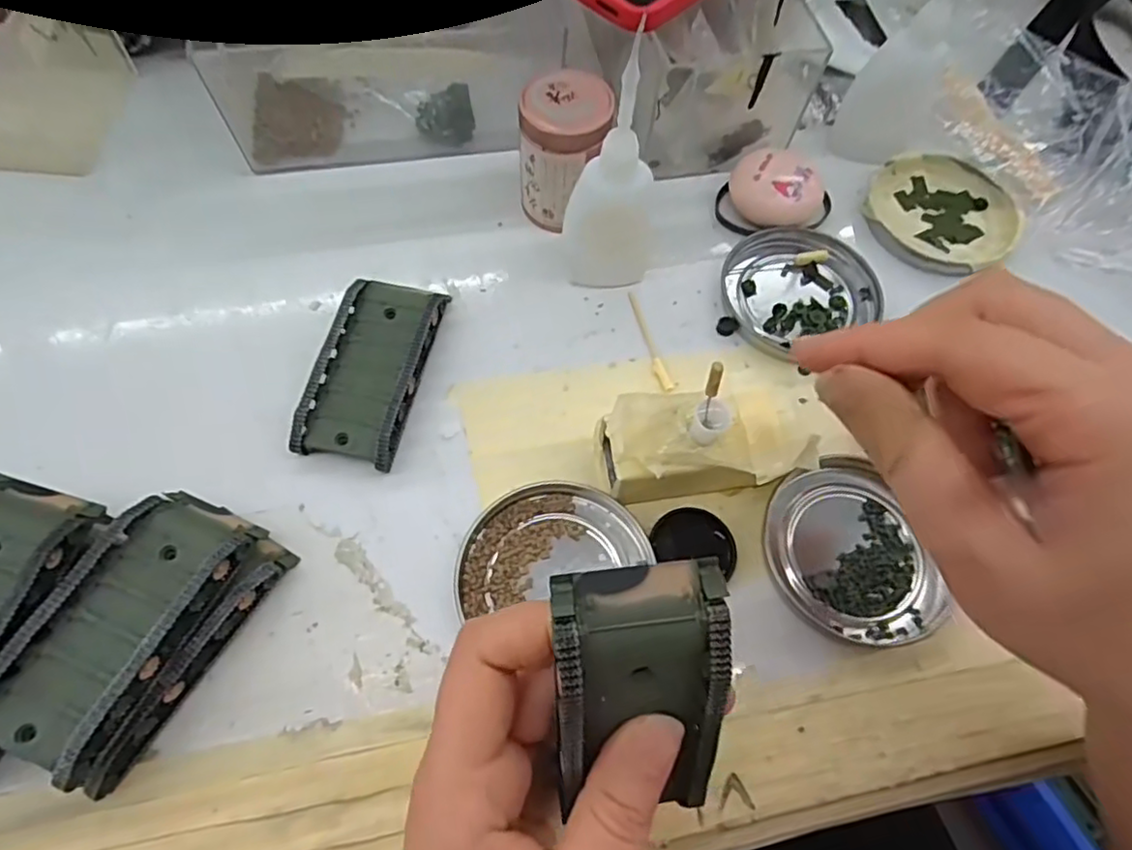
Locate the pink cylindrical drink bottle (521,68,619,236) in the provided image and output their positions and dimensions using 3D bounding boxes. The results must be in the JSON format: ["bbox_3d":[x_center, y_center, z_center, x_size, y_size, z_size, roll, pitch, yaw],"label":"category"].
[{"bbox_3d":[0.000,-0.134,0.328,0.042,0.067,0.040,19,65,7],"label":"pink cylindrical drink bottle"}]

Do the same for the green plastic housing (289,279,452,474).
[{"bbox_3d":[-0.088,-0.027,0.299,0.043,0.019,0.091,12,64,3],"label":"green plastic housing"}]

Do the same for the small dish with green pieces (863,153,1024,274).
[{"bbox_3d":[0.206,-0.117,0.357,0.078,0.009,0.072,1,64,-2],"label":"small dish with green pieces"}]

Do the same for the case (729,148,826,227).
[{"bbox_3d":[0.113,-0.126,0.351,0.047,0.024,0.036,36,68,14],"label":"case"}]

